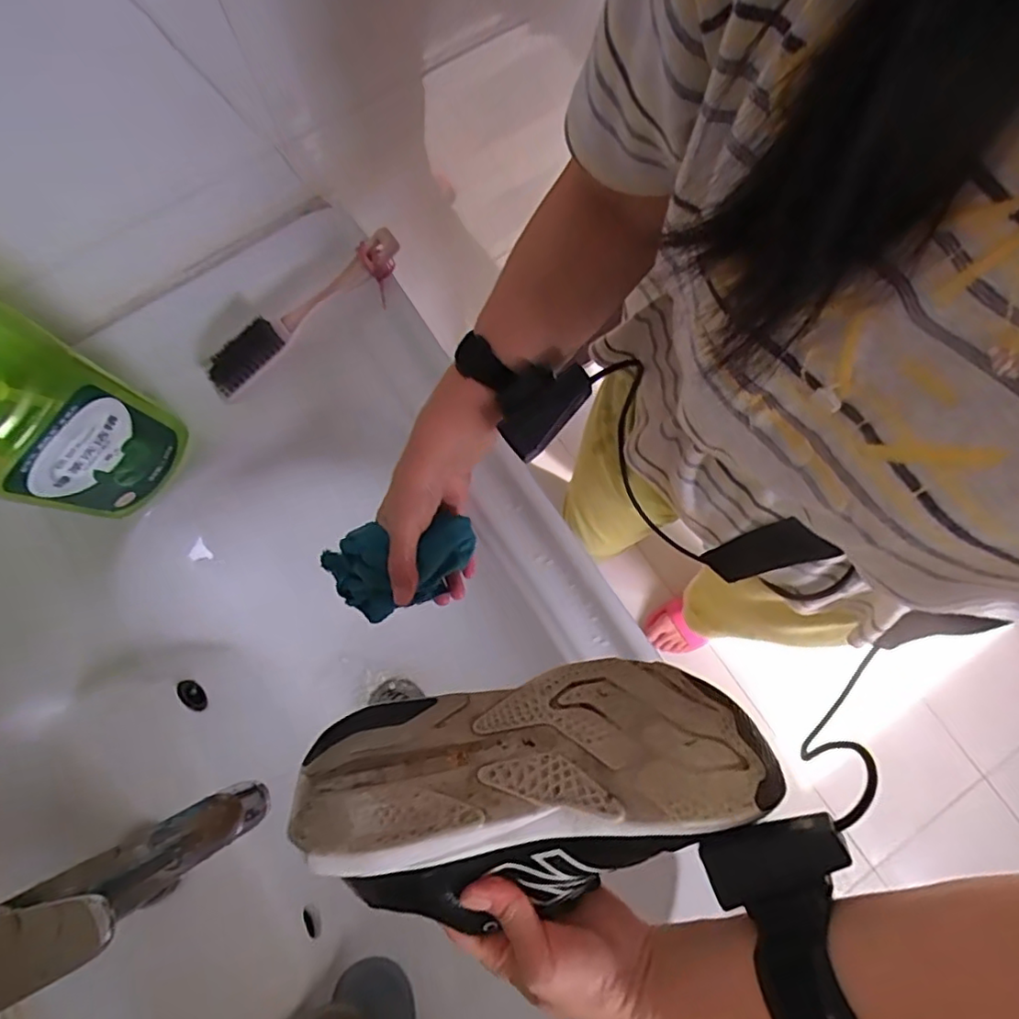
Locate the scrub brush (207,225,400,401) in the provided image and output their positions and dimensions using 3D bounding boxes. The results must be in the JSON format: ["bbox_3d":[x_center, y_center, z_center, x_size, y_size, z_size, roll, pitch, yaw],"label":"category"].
[{"bbox_3d":[-0.183,-0.174,0.540,0.204,0.028,0.040,-35,102,2],"label":"scrub brush"}]

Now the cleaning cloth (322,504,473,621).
[{"bbox_3d":[-0.087,0.041,0.480,0.120,0.043,0.073,-18,77,-1],"label":"cleaning cloth"}]

